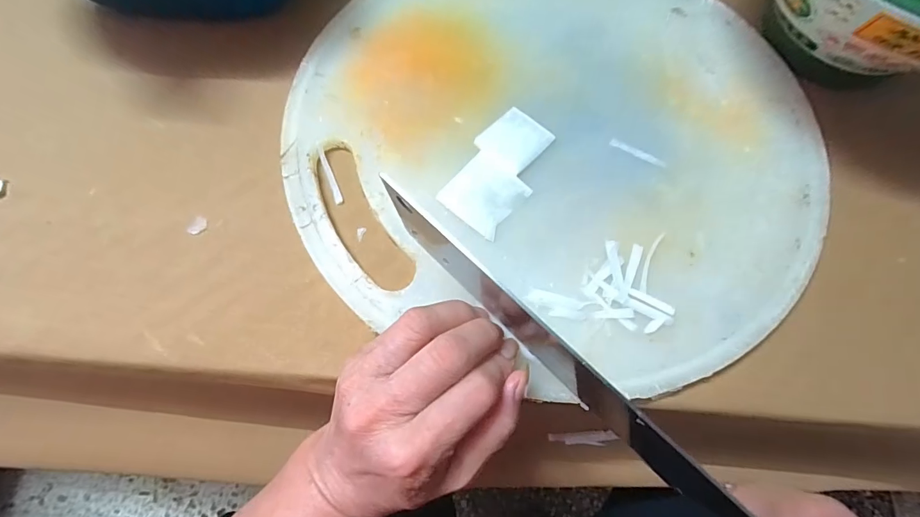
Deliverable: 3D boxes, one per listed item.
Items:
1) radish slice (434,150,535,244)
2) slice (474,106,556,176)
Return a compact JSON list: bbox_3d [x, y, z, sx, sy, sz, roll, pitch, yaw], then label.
[{"bbox_3d":[0.015,-0.041,0.252,0.042,0.004,0.046,37,74,12],"label":"radish slice"},{"bbox_3d":[0.035,-0.077,0.265,0.036,0.004,0.043,40,75,13],"label":"slice"}]

